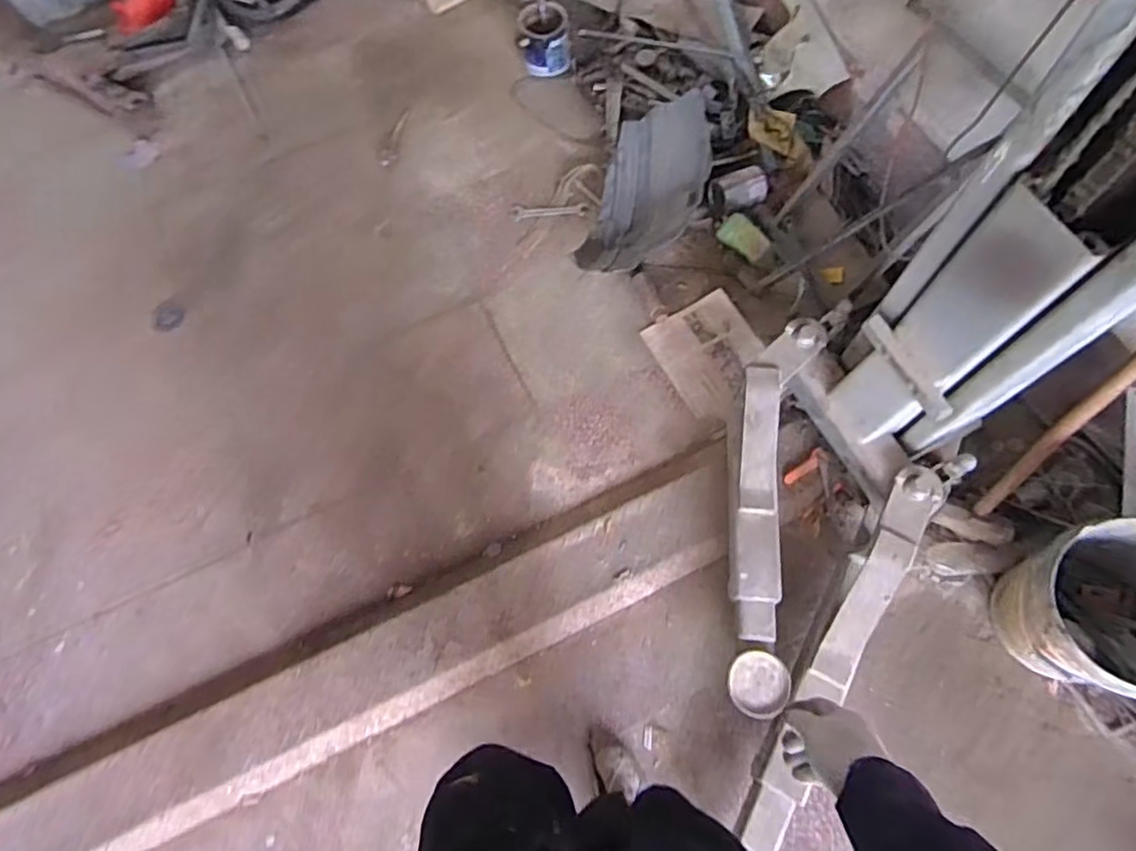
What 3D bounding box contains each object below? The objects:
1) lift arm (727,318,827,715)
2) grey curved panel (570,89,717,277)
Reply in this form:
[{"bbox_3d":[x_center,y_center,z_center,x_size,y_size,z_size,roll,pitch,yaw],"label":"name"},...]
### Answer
[{"bbox_3d":[0.445,0.184,1.445,0.177,0.159,0.863,8,69,8],"label":"lift arm"},{"bbox_3d":[0.232,-0.656,1.840,0.290,0.142,0.594,15,70,11],"label":"grey curved panel"}]

